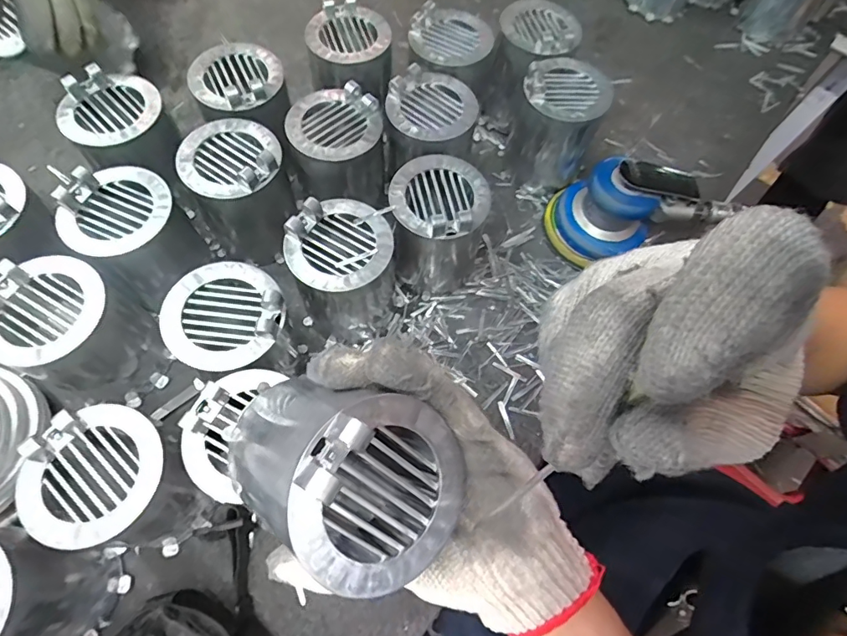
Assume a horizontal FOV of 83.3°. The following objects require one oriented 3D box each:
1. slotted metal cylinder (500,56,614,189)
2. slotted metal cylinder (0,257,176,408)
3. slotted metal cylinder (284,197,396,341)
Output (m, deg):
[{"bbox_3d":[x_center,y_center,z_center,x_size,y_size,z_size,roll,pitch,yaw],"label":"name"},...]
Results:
[{"bbox_3d":[0.139,-0.206,0.516,0.082,0.117,0.081,1,67,-3],"label":"slotted metal cylinder"},{"bbox_3d":[-0.276,0.015,0.391,0.089,0.114,0.087,27,68,8],"label":"slotted metal cylinder"},{"bbox_3d":[-0.069,-0.039,0.428,0.084,0.124,0.083,1,67,-3],"label":"slotted metal cylinder"}]

